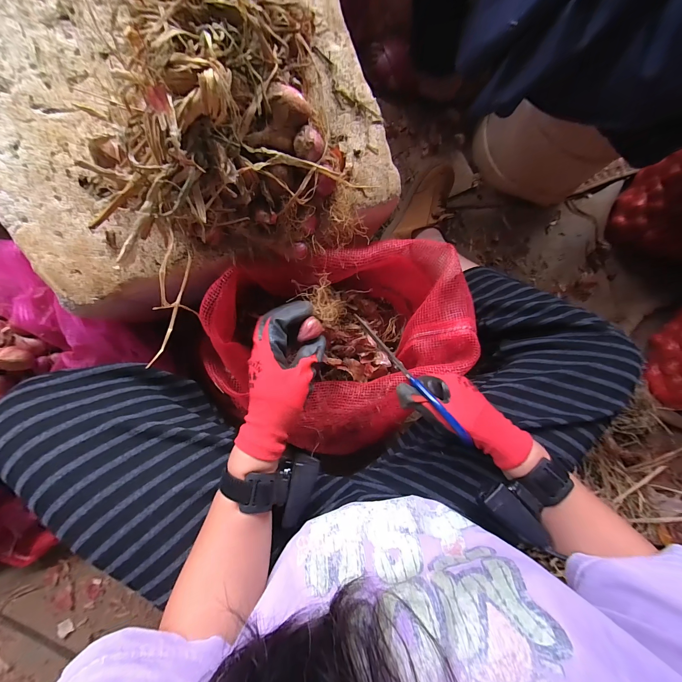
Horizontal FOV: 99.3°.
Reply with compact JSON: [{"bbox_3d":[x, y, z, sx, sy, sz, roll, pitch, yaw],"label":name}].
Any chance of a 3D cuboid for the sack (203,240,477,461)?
[{"bbox_3d":[0.019,0.019,0.421,0.347,0.159,0.277,-17,90,-10],"label":"sack"}]

